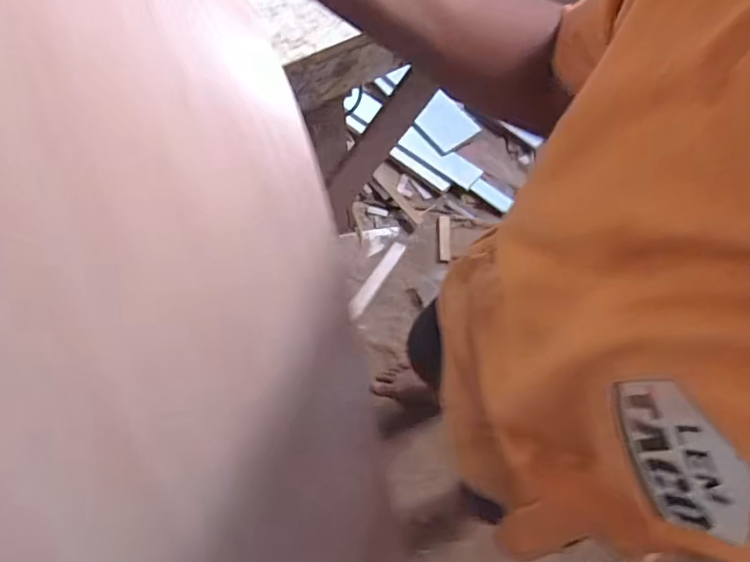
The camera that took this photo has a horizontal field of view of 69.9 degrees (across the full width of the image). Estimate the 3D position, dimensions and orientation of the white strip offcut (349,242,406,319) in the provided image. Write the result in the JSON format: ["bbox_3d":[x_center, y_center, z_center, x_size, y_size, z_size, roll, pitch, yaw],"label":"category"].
[{"bbox_3d":[0.005,-0.007,1.524,0.042,0.021,0.265,33,69,7],"label":"white strip offcut"}]

